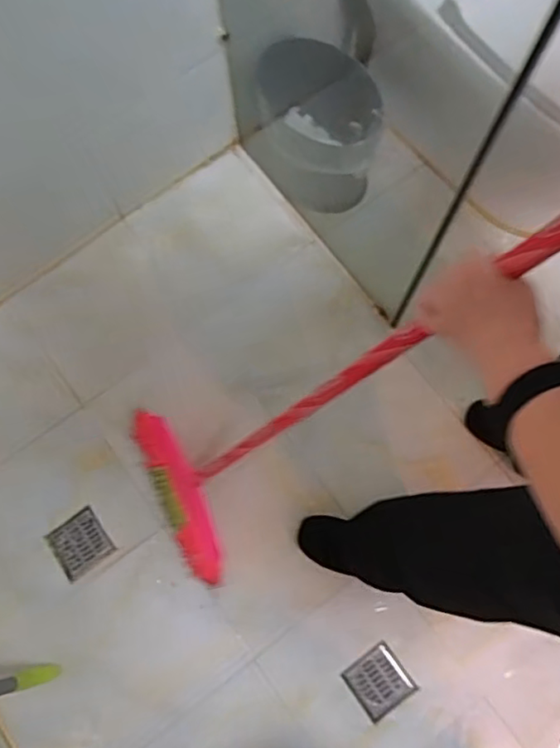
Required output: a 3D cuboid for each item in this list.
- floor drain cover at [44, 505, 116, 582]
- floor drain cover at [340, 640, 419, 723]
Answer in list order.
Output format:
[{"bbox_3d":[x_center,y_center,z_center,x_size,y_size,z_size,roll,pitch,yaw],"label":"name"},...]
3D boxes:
[{"bbox_3d":[-0.391,0.328,1.153,0.103,0.007,0.105,-36,77,-7],"label":"floor drain cover"},{"bbox_3d":[0.183,0.567,1.093,0.102,0.010,0.103,-37,77,-8],"label":"floor drain cover"}]

